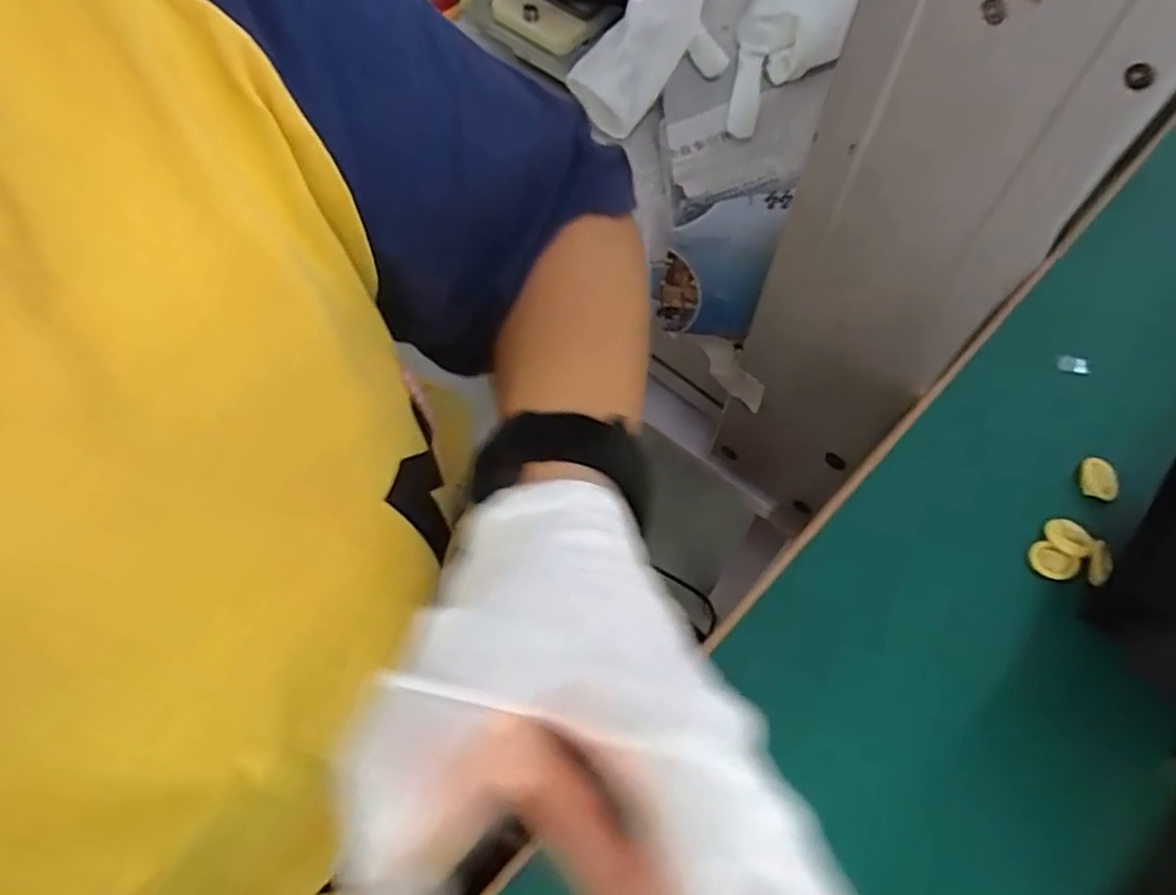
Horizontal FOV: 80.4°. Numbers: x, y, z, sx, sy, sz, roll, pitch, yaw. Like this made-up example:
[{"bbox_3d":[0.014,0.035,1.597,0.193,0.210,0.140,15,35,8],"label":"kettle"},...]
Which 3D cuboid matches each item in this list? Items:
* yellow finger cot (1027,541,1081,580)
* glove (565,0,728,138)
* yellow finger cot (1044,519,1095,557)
[{"bbox_3d":[0.213,0.053,0.319,0.019,0.006,0.014,37,70,18],"label":"yellow finger cot"},{"bbox_3d":[0.062,-0.302,0.502,0.152,0.070,0.070,-40,66,13],"label":"glove"},{"bbox_3d":[0.222,0.042,0.321,0.015,0.005,0.019,-41,69,-17],"label":"yellow finger cot"}]

